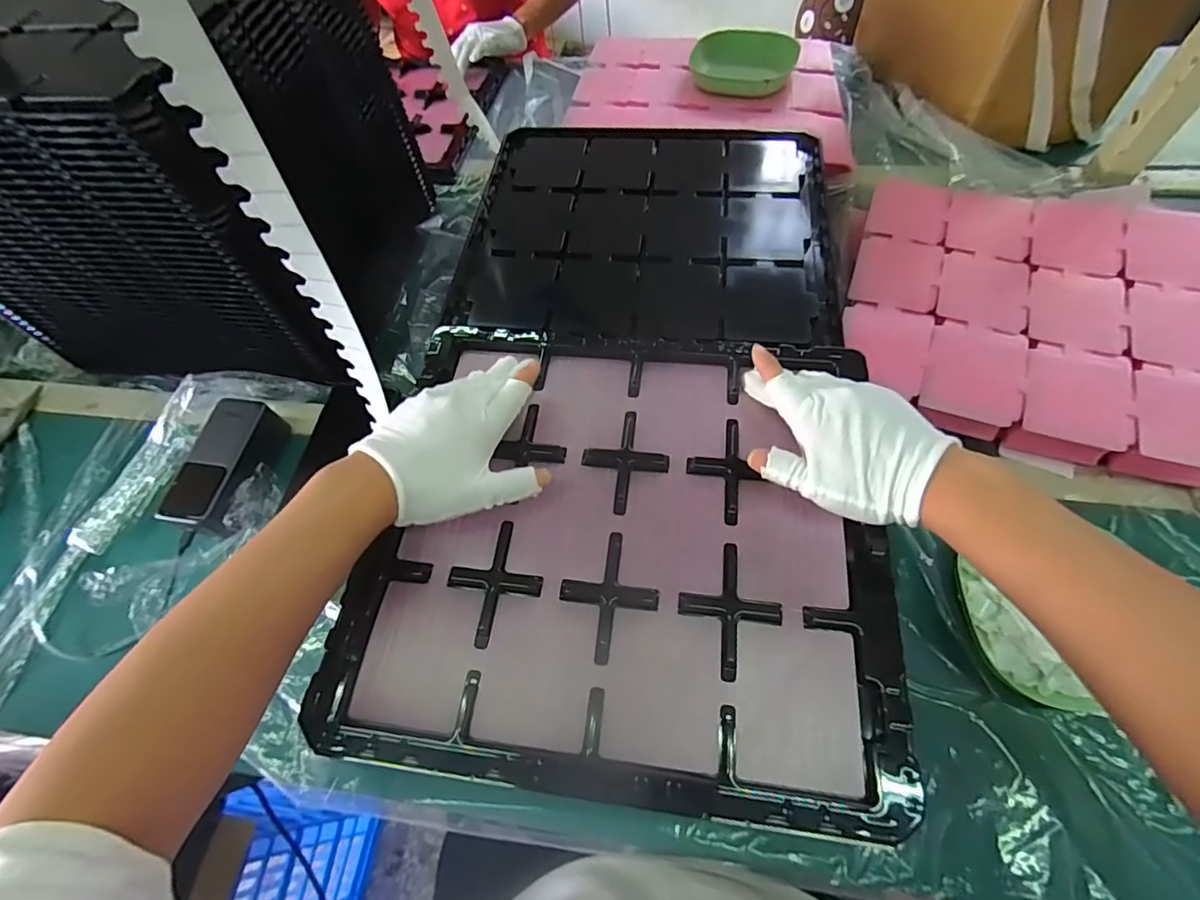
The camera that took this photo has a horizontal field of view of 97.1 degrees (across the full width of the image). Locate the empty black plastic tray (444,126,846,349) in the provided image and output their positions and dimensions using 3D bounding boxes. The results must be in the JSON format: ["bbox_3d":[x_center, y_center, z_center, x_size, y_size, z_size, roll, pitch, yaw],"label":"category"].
[{"bbox_3d":[0.052,-0.241,0.566,0.379,0.039,0.360,5,61,8],"label":"empty black plastic tray"}]

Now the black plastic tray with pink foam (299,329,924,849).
[{"bbox_3d":[0.015,0.058,0.385,0.356,0.039,0.329,7,58,4],"label":"black plastic tray with pink foam"}]

